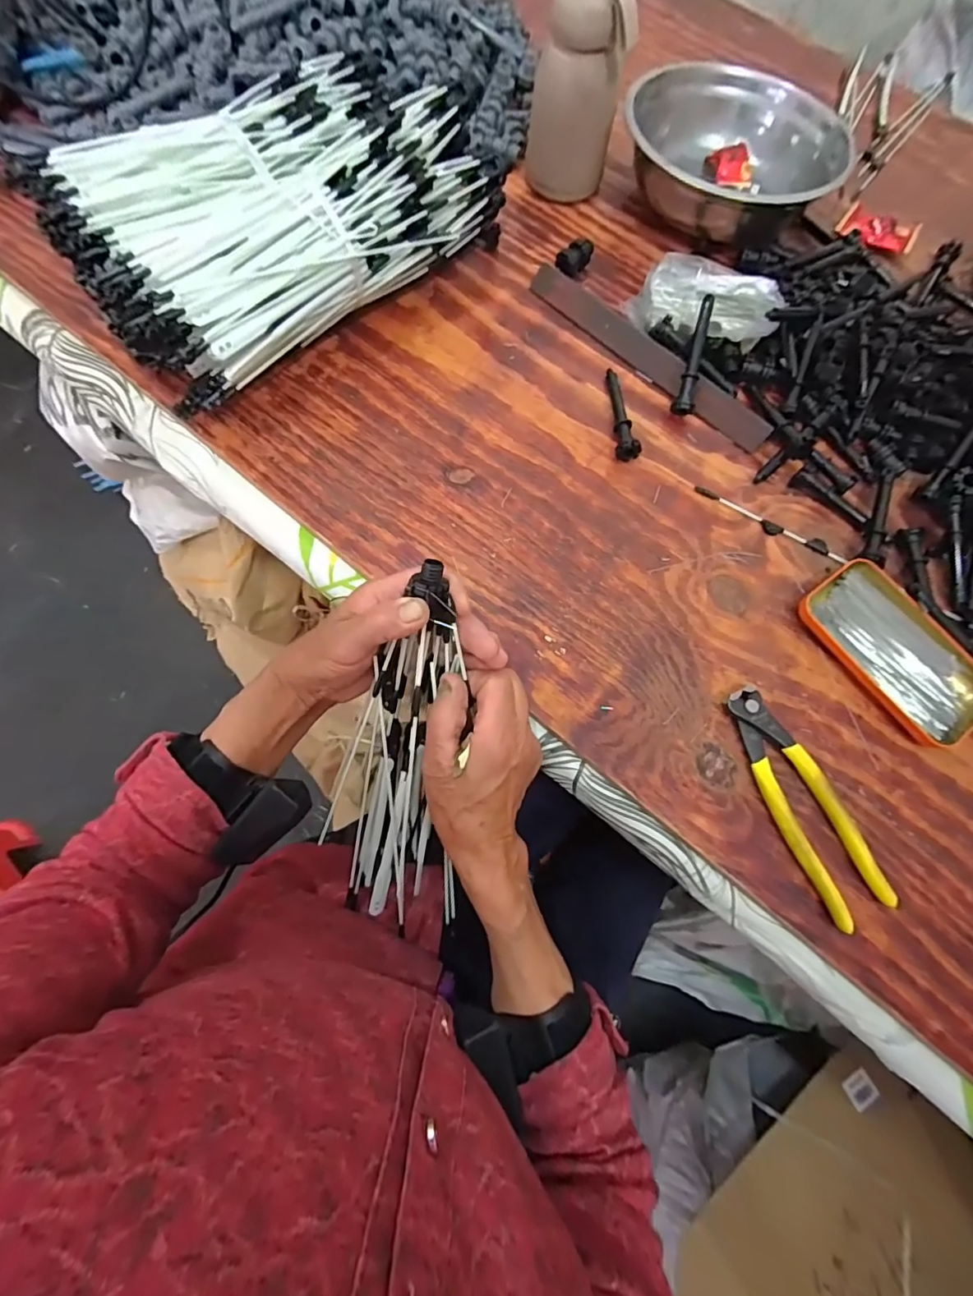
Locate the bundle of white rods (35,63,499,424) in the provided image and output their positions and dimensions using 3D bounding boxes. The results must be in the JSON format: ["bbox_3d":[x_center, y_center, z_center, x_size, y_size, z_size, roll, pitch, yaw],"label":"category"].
[{"bbox_3d":[-0.164,-0.362,0.436,0.335,0.109,0.196,-40,79,-13],"label":"bundle of white rods"}]

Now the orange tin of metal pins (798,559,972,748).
[{"bbox_3d":[0.309,0.003,0.393,0.078,0.021,0.143,-36,78,-12],"label":"orange tin of metal pins"}]

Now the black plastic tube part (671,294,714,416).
[{"bbox_3d":[0.182,-0.254,0.451,0.018,0.014,0.095,12,97,1],"label":"black plastic tube part"}]

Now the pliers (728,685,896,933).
[{"bbox_3d":[0.217,0.105,0.361,0.044,0.017,0.162,-24,75,-9],"label":"pliers"}]

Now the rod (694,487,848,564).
[{"bbox_3d":[0.237,-0.103,0.433,0.132,0.006,0.015,29,74,6],"label":"rod"}]

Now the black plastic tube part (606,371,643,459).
[{"bbox_3d":[0.119,-0.208,0.455,0.018,0.021,0.096,0,73,-2],"label":"black plastic tube part"}]

